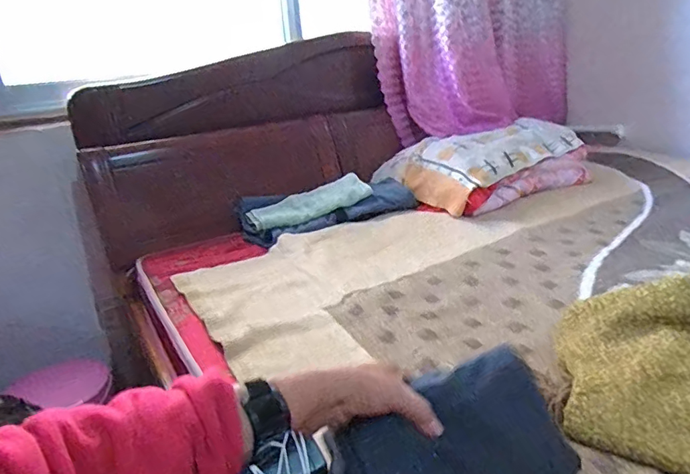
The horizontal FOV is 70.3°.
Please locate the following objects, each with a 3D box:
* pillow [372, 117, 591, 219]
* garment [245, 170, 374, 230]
[{"bbox_3d":[0.424,-0.232,1.516,0.559,0.170,0.411,-17,24,-28],"label":"pillow"},{"bbox_3d":[-0.100,-0.097,1.338,0.331,0.064,0.132,-14,23,-23],"label":"garment"}]

